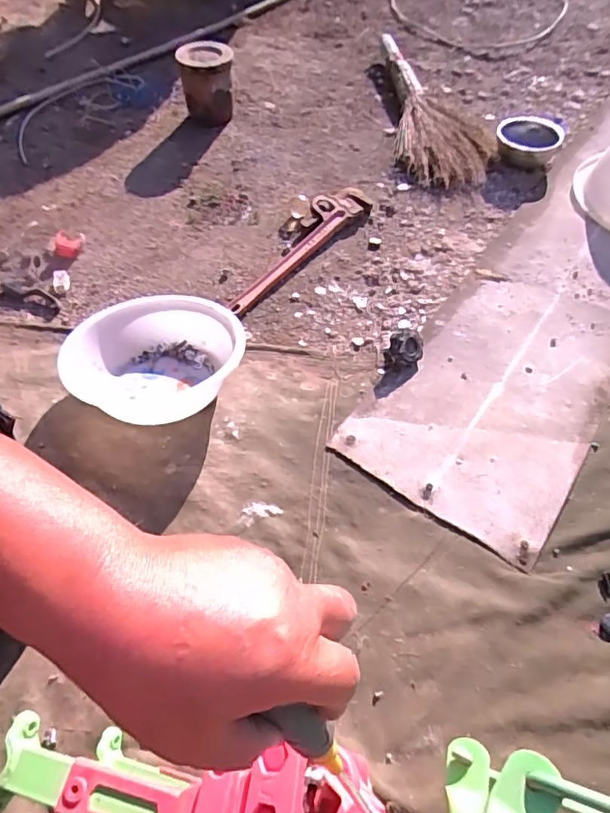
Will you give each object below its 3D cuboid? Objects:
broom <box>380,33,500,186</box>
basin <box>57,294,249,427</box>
[{"bbox_3d":[0.266,-0.669,1.201,0.202,0.051,0.513,-15,68,-8],"label":"broom"},{"bbox_3d":[-0.226,-0.074,0.797,0.268,0.086,0.212,-4,55,-1],"label":"basin"}]

